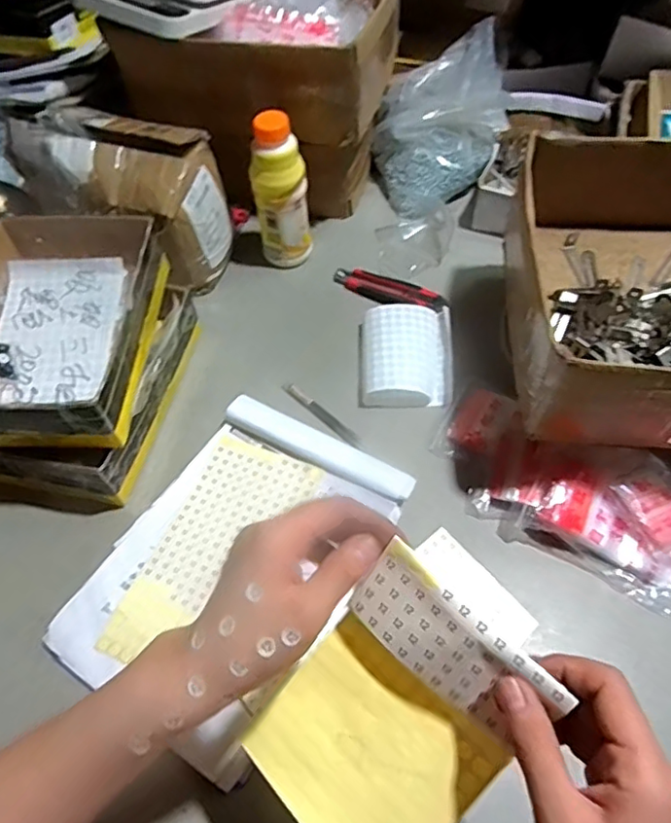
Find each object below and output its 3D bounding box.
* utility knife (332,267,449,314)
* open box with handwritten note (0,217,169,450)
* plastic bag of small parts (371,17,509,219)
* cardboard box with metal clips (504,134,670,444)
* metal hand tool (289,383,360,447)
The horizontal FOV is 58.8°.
[{"bbox_3d":[0.069,-0.159,0.774,0.158,0.021,0.036,23,60,16],"label":"utility knife"},{"bbox_3d":[-0.283,-0.091,0.612,0.183,0.064,0.262,-1,56,2],"label":"open box with handwritten note"},{"bbox_3d":[0.152,-0.413,0.848,0.184,0.148,0.178,-12,57,-6],"label":"plastic bag of small parts"},{"bbox_3d":[0.315,-0.125,0.592,0.253,0.121,0.316,3,57,4],"label":"cardboard box with metal clips"},{"bbox_3d":[-0.012,0.002,0.675,0.014,0.012,0.104,-40,64,-22],"label":"metal hand tool"}]

